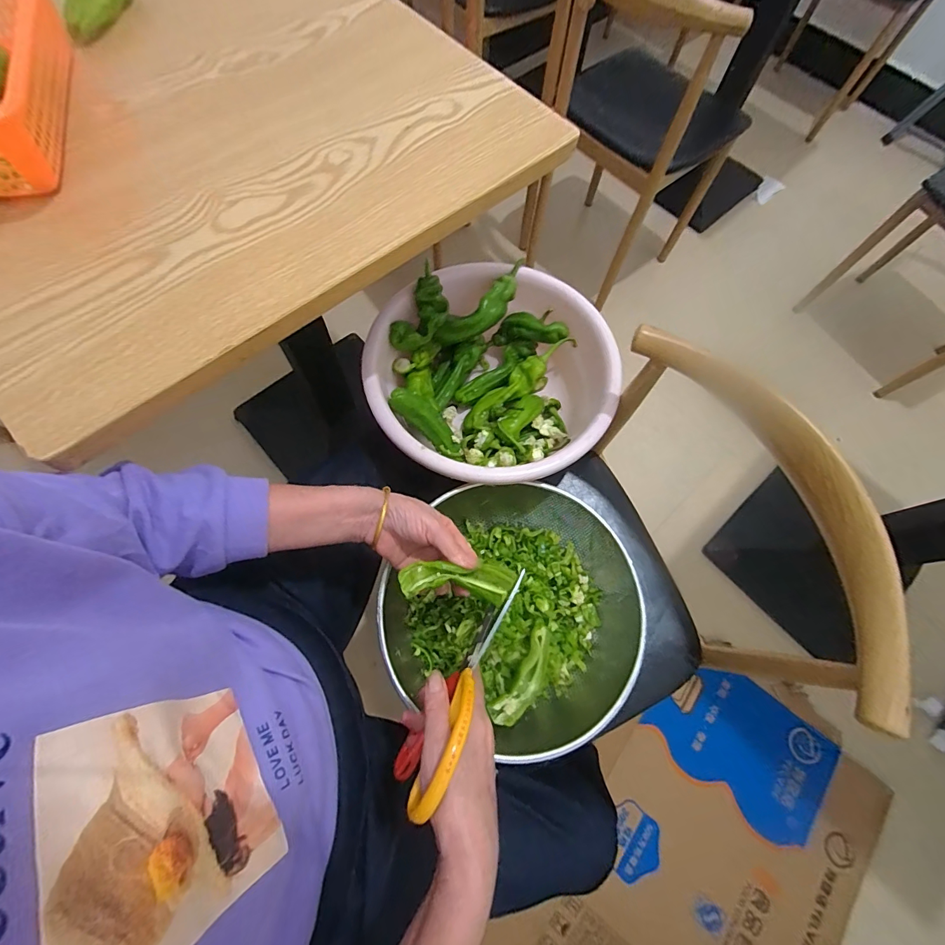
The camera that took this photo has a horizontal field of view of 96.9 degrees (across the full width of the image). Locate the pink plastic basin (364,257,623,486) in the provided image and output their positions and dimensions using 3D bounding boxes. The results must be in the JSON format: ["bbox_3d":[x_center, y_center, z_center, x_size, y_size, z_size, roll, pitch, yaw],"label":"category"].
[{"bbox_3d":[0.036,-0.120,0.618,0.326,0.143,0.310,1,70,-2],"label":"pink plastic basin"}]

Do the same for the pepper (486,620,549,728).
[{"bbox_3d":[0.063,0.241,0.494,0.041,0.029,0.120,32,72,11],"label":"pepper"}]

